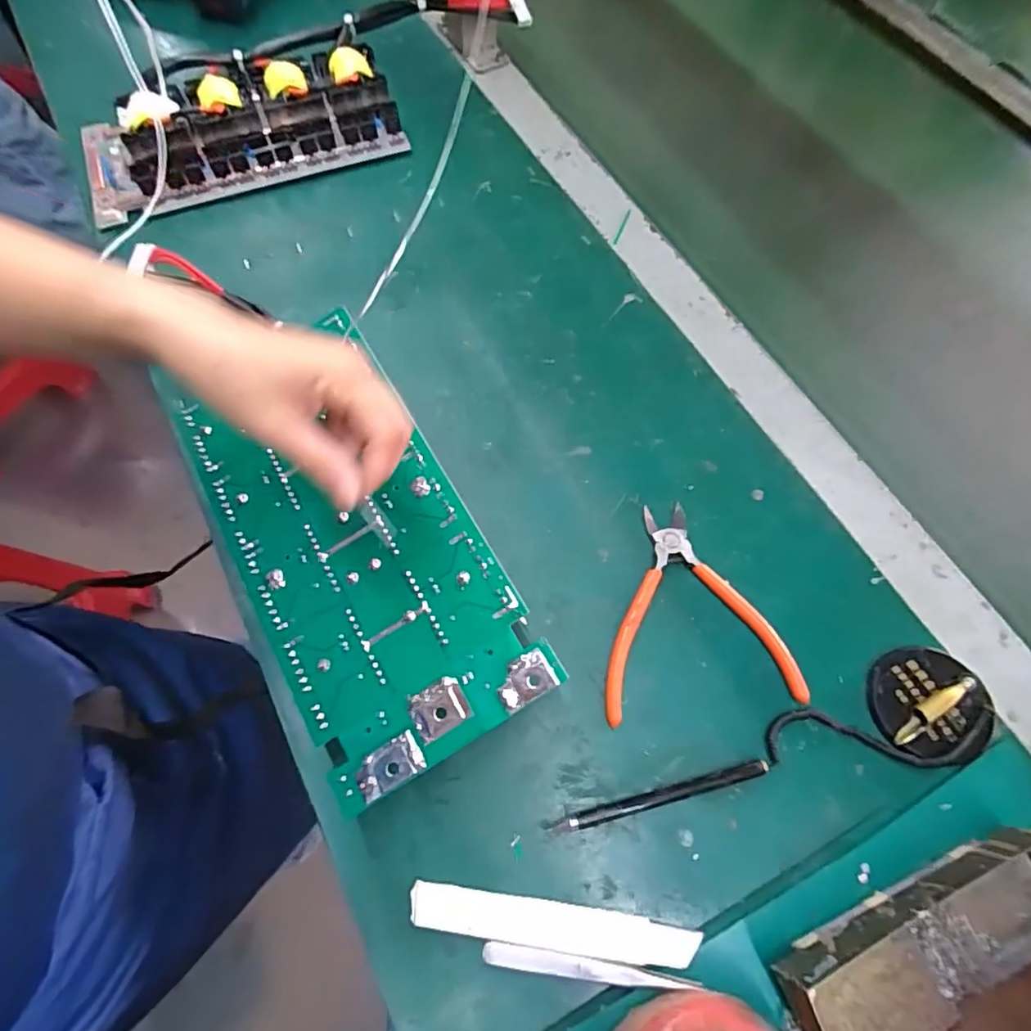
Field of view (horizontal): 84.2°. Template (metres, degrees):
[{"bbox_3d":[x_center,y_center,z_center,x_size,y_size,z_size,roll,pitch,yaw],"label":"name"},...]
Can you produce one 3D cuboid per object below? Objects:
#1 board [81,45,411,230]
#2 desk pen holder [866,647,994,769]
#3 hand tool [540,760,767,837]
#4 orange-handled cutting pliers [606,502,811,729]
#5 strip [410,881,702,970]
[{"bbox_3d":[-0.254,-0.356,0.524,0.288,0.062,0.119,-17,67,-8],"label":"board"},{"bbox_3d":[0.254,0.116,0.351,0.059,0.020,0.068,0,66,0],"label":"desk pen holder"},{"bbox_3d":[0.084,0.168,0.338,0.136,0.007,0.009,-13,67,-6],"label":"hand tool"},{"bbox_3d":[0.111,0.059,0.380,0.125,0.011,0.136,-8,66,-4],"label":"orange-handled cutting pliers"},{"bbox_3d":[0.019,0.225,0.313,0.154,0.005,0.023,7,66,3],"label":"strip"}]

